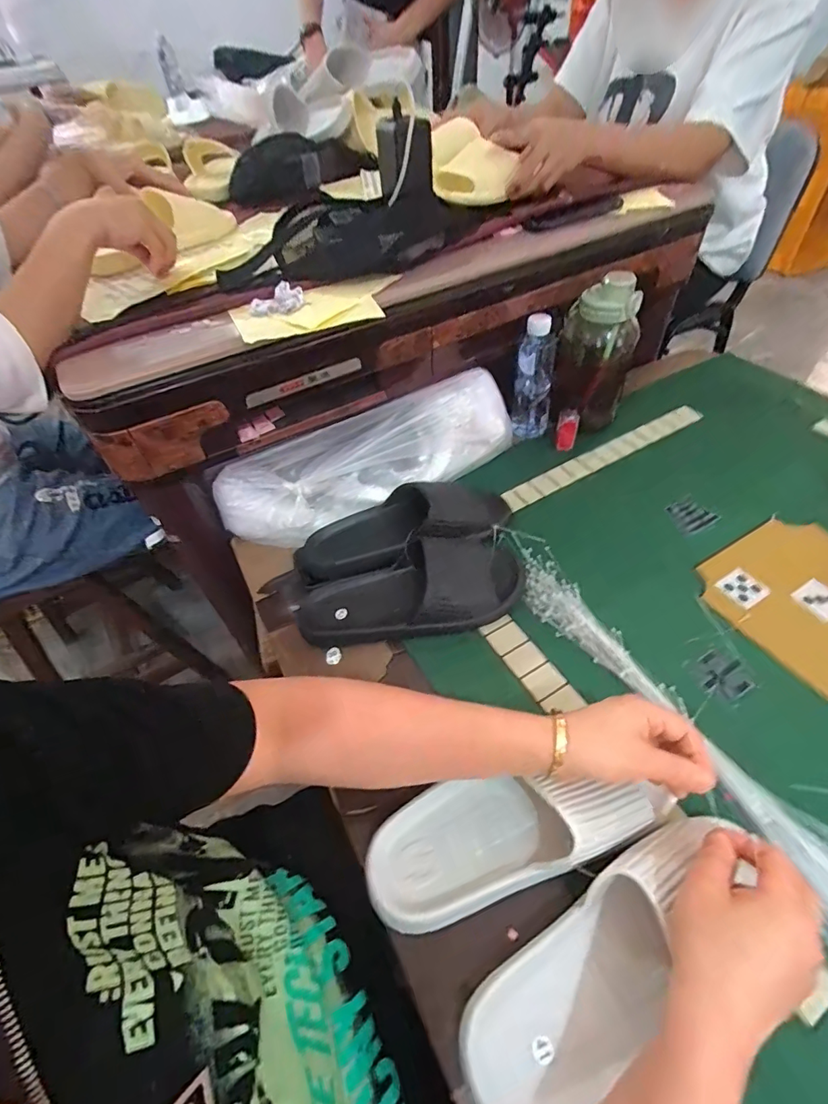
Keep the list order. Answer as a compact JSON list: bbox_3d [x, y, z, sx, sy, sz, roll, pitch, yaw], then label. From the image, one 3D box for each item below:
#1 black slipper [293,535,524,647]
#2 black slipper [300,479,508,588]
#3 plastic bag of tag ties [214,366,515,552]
[{"bbox_3d":[0.000,0.044,0.544,0.267,0.063,0.104,-14,47,-8],"label":"black slipper"},{"bbox_3d":[-0.016,-0.031,0.613,0.277,0.071,0.107,-12,46,-6],"label":"black slipper"},{"bbox_3d":[-0.053,-0.122,0.656,0.419,0.120,0.086,-24,49,-17],"label":"plastic bag of tag ties"}]

